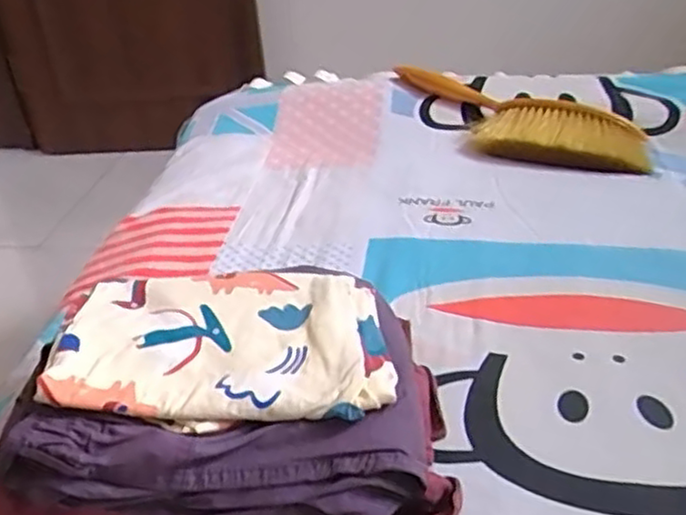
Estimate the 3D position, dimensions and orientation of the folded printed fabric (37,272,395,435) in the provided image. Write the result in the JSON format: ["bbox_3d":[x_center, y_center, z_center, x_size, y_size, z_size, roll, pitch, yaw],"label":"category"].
[{"bbox_3d":[-0.083,0.060,0.506,0.222,0.028,0.137,-3,33,0],"label":"folded printed fabric"}]

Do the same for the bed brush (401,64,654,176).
[{"bbox_3d":[0.236,-0.190,1.002,0.381,0.073,0.119,13,36,28],"label":"bed brush"}]

